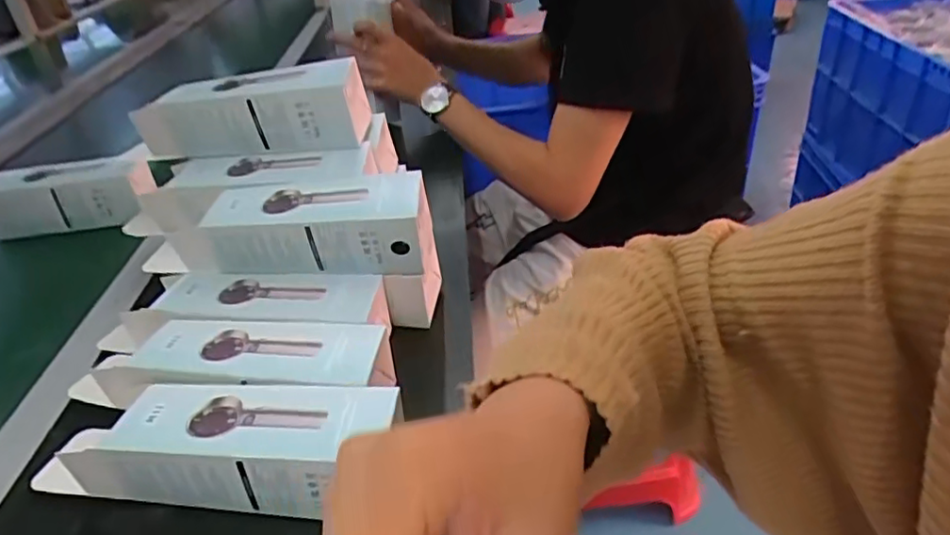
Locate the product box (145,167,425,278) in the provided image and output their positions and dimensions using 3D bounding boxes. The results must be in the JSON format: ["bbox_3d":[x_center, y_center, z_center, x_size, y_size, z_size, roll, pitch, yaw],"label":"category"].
[{"bbox_3d":[-0.143,-0.028,0.492,0.212,0.058,0.071,-4,34,1],"label":"product box"}]

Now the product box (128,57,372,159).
[{"bbox_3d":[-0.186,-0.127,0.530,0.187,0.066,0.060,-11,35,-9],"label":"product box"}]

